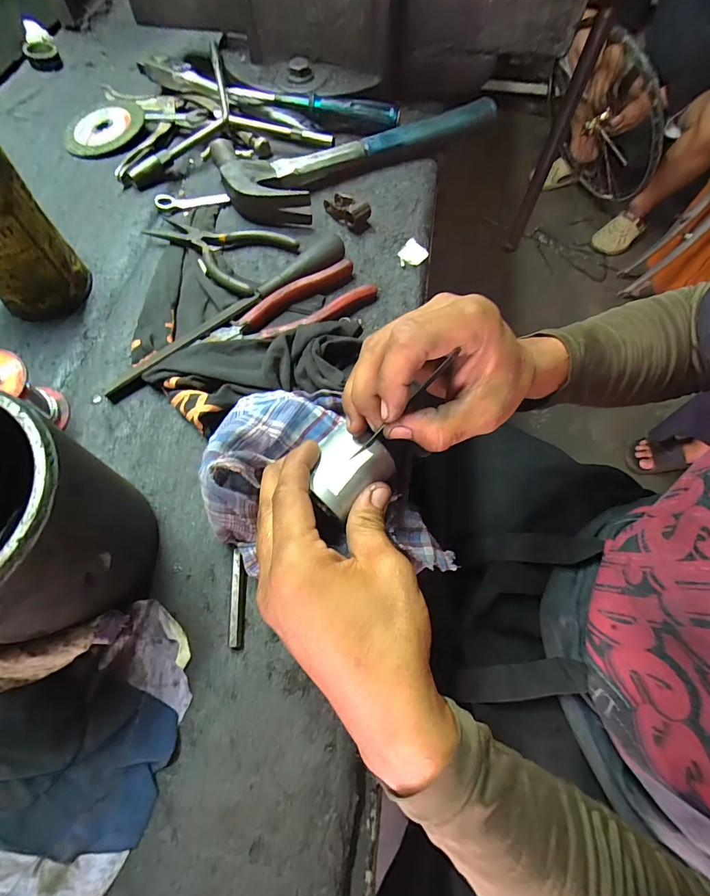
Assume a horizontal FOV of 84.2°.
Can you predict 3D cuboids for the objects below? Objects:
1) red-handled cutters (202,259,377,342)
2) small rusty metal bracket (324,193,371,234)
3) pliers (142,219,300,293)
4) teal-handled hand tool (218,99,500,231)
[{"bbox_3d":[-0.055,-0.124,0.357,0.151,0.016,0.052,-34,71,-16],"label":"red-handled cutters"},{"bbox_3d":[-0.007,-0.248,0.406,0.024,0.020,0.051,-37,72,-17],"label":"small rusty metal bracket"},{"bbox_3d":[-0.138,-0.201,0.385,0.138,0.022,0.086,27,67,9],"label":"pliers"},{"bbox_3d":[0.044,-0.341,0.439,0.278,0.024,0.029,-26,69,-14],"label":"teal-handled hand tool"}]

